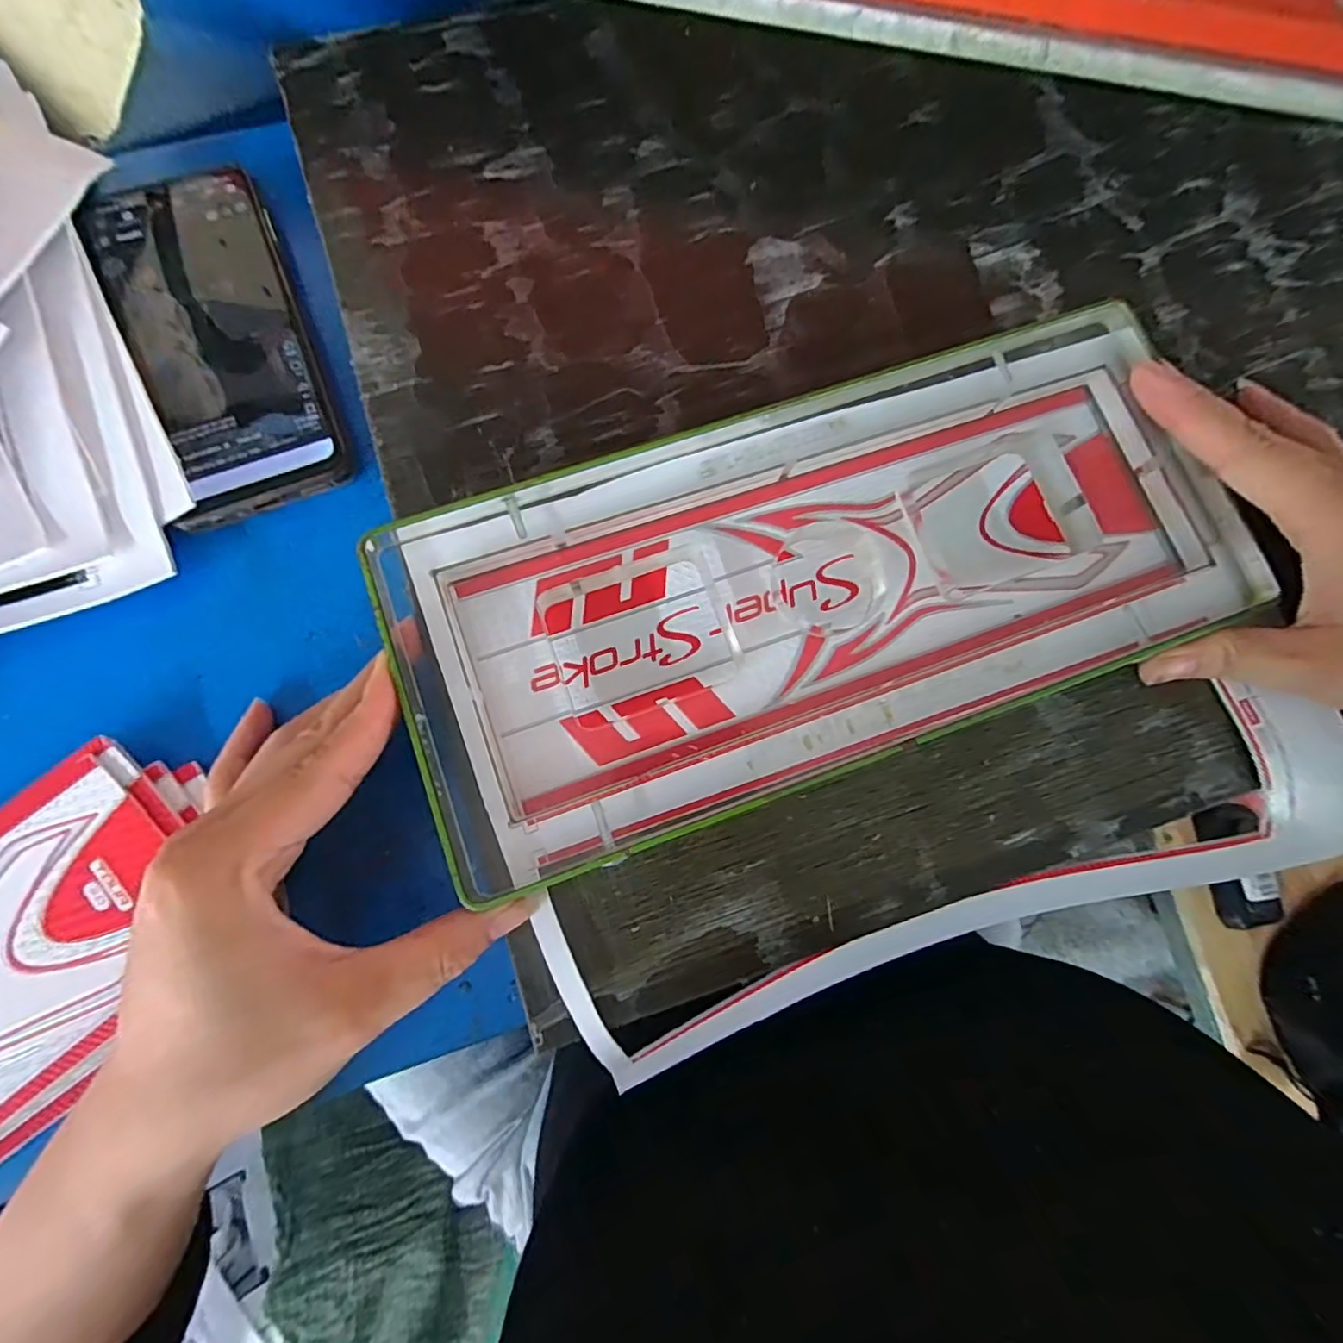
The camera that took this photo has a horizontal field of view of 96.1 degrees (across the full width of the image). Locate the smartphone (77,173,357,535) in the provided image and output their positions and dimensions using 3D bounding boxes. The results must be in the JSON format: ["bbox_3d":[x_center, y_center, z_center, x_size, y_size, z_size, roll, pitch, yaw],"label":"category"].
[{"bbox_3d":[-0.196,-0.146,0.261,0.072,0.012,0.167,-23,81,-6],"label":"smartphone"}]

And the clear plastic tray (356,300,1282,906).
[{"bbox_3d":[0.055,-0.035,0.227,0.303,0.025,0.136,-20,79,-5],"label":"clear plastic tray"}]

